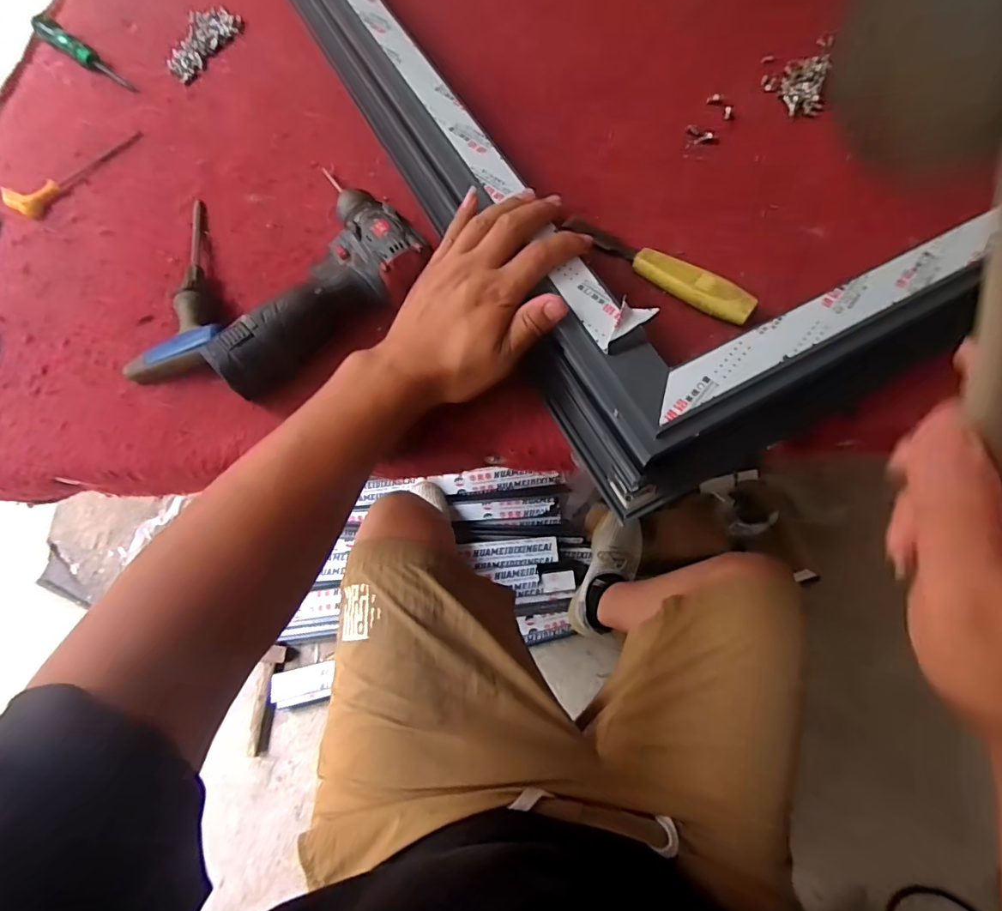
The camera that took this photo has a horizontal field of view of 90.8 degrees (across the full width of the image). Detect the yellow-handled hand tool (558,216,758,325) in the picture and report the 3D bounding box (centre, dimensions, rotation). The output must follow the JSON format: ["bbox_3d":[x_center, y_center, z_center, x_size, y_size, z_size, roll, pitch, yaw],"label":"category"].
[{"bbox_3d":[0.138,-0.173,0.448,0.188,0.017,0.031,37,74,16],"label":"yellow-handled hand tool"}]

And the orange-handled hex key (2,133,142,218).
[{"bbox_3d":[-0.457,-0.310,0.530,0.044,0.012,0.151,33,73,14],"label":"orange-handled hex key"}]

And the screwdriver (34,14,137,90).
[{"bbox_3d":[-0.513,-0.491,0.601,0.181,0.028,0.026,37,74,16],"label":"screwdriver"}]

